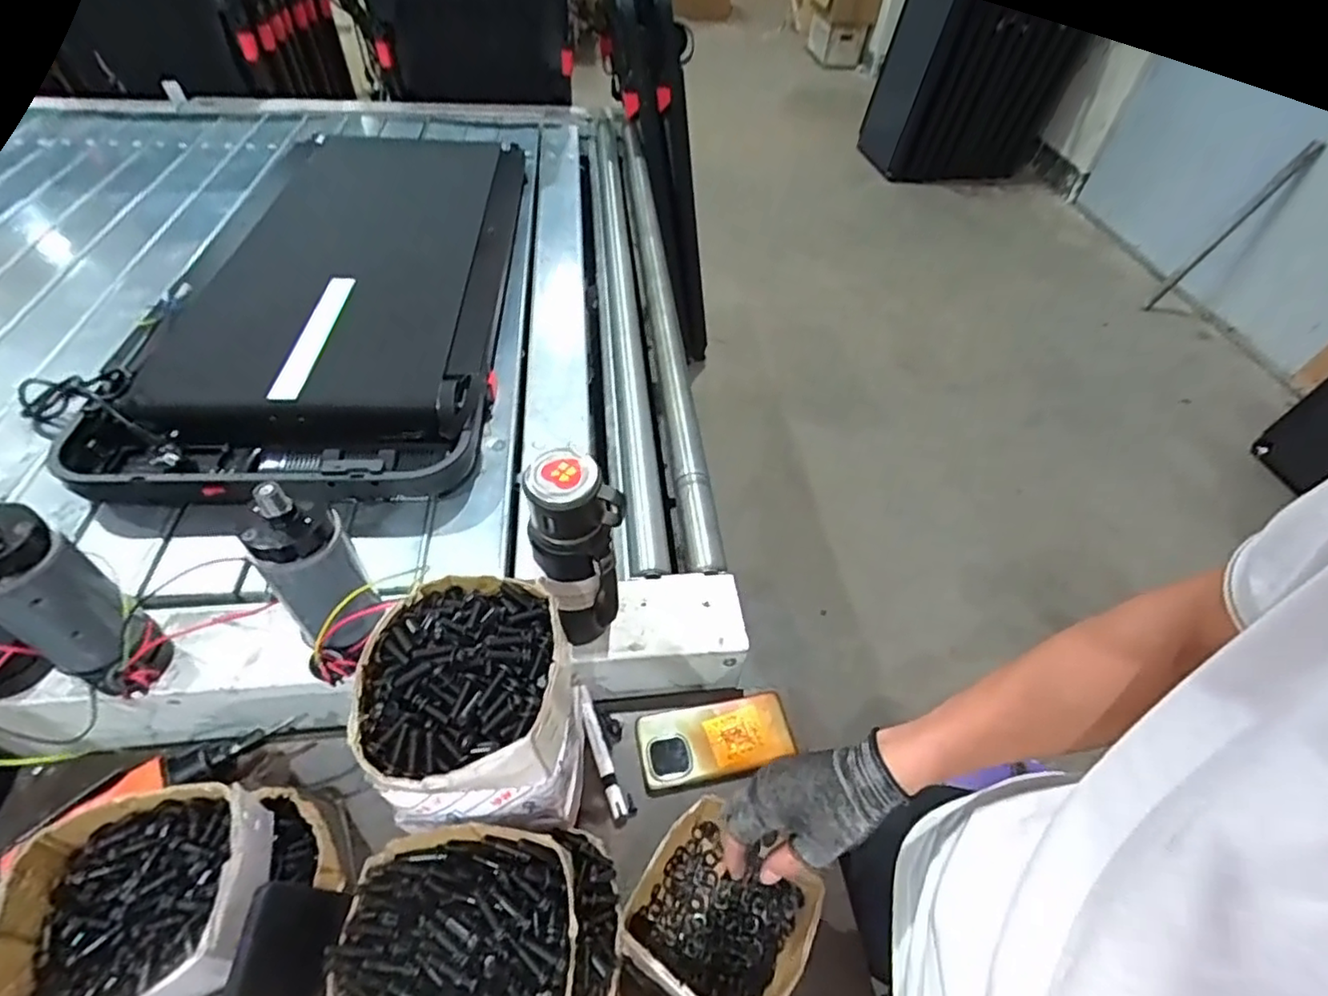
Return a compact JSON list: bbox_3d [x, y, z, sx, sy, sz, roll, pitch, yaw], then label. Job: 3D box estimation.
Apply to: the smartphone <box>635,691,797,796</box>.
[{"bbox_3d":[0.057,0.260,0.674,0.167,0.017,0.085,-8,50,-11],"label":"smartphone"}]

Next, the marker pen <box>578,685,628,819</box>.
[{"bbox_3d":[-0.068,0.265,0.656,0.017,0.011,0.137,-15,52,-17],"label":"marker pen"}]

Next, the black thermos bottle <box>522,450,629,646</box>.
[{"bbox_3d":[-0.085,0.053,0.596,0.078,0.221,0.078,-12,51,-15],"label":"black thermos bottle"}]

